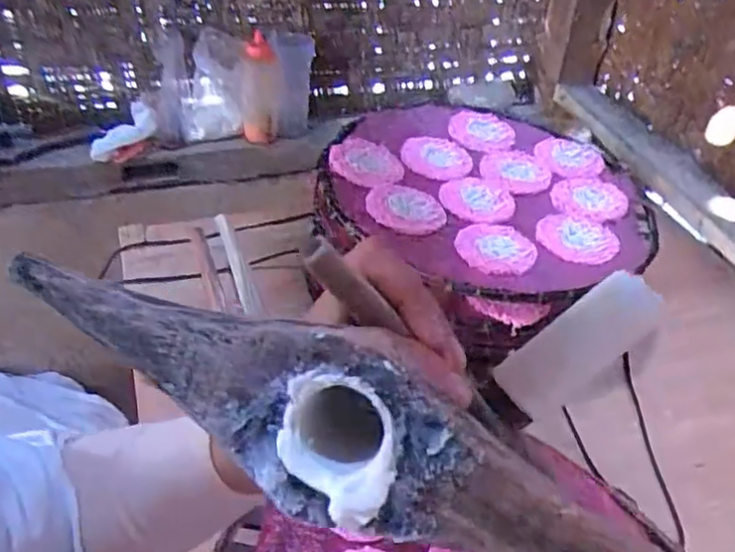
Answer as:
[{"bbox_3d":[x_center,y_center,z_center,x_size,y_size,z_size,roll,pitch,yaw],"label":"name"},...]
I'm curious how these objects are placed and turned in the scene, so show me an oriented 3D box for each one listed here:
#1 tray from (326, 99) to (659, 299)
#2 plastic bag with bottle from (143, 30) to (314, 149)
[{"bbox_3d":[0.135,-0.100,0.721,0.338,0.037,0.345,3,40,-2],"label":"tray"},{"bbox_3d":[-0.224,-0.313,1.127,0.283,0.169,0.073,-7,42,-13],"label":"plastic bag with bottle"}]

